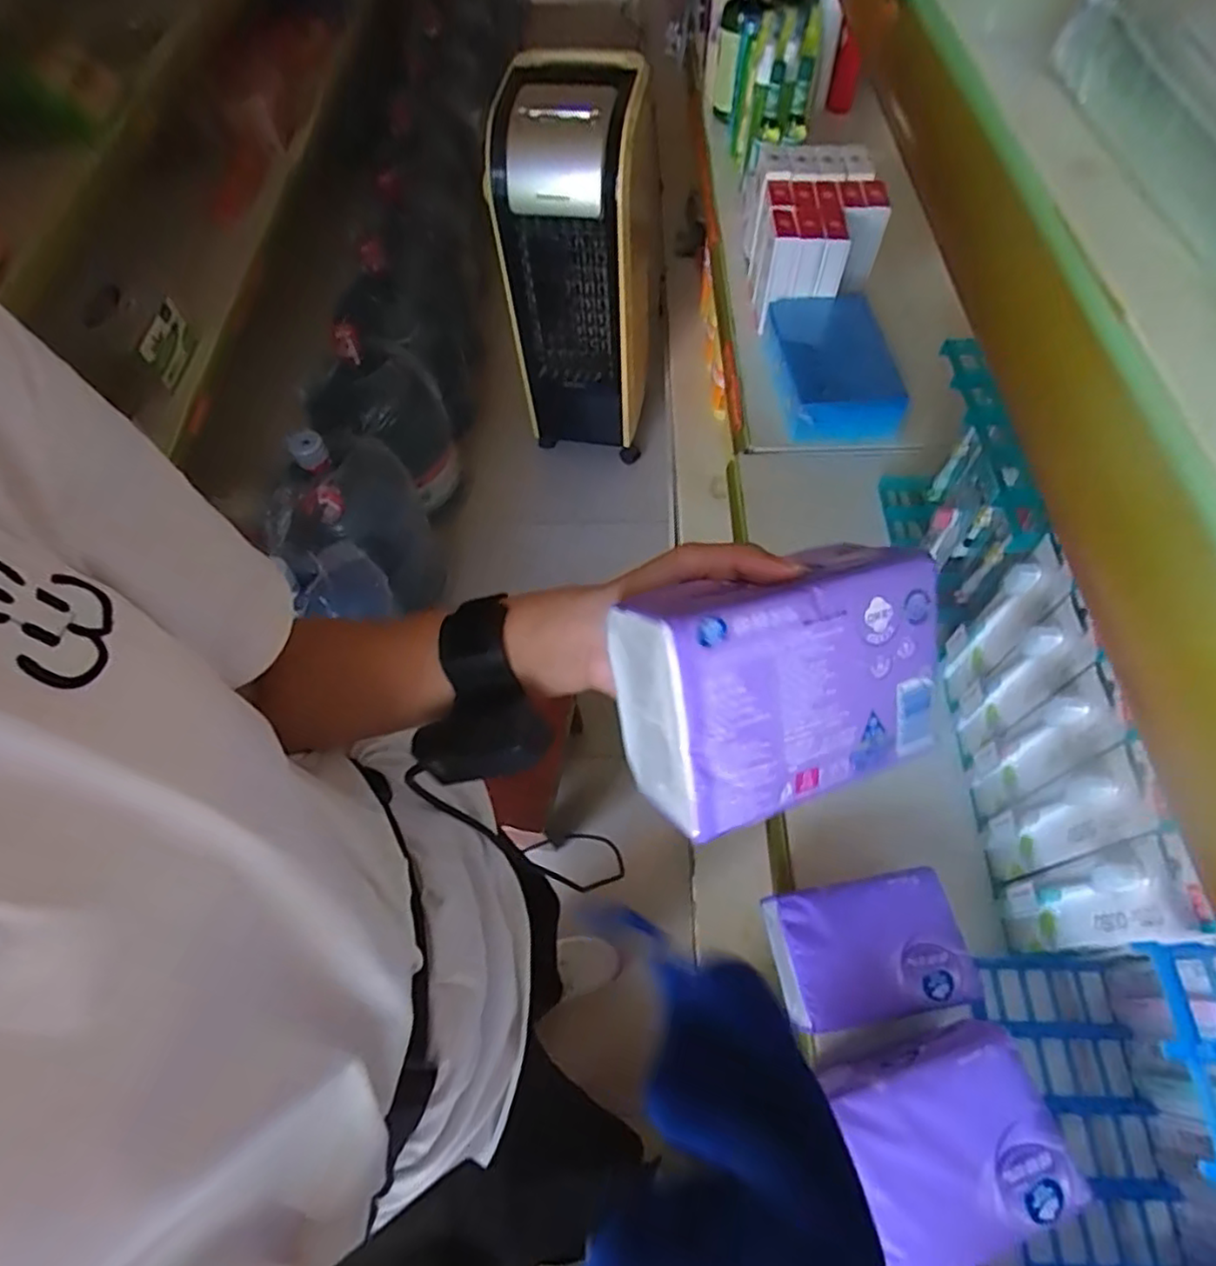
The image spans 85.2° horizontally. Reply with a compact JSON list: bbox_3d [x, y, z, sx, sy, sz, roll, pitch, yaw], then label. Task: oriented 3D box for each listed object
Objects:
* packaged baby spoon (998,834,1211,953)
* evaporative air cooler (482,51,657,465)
[{"bbox_3d":[0.330,0.191,0.462,0.018,0.202,0.054,-12,62,-4],"label":"packaged baby spoon"},{"bbox_3d":[-0.064,-0.770,1.432,0.319,0.730,0.268,3,62,5],"label":"evaporative air cooler"}]

